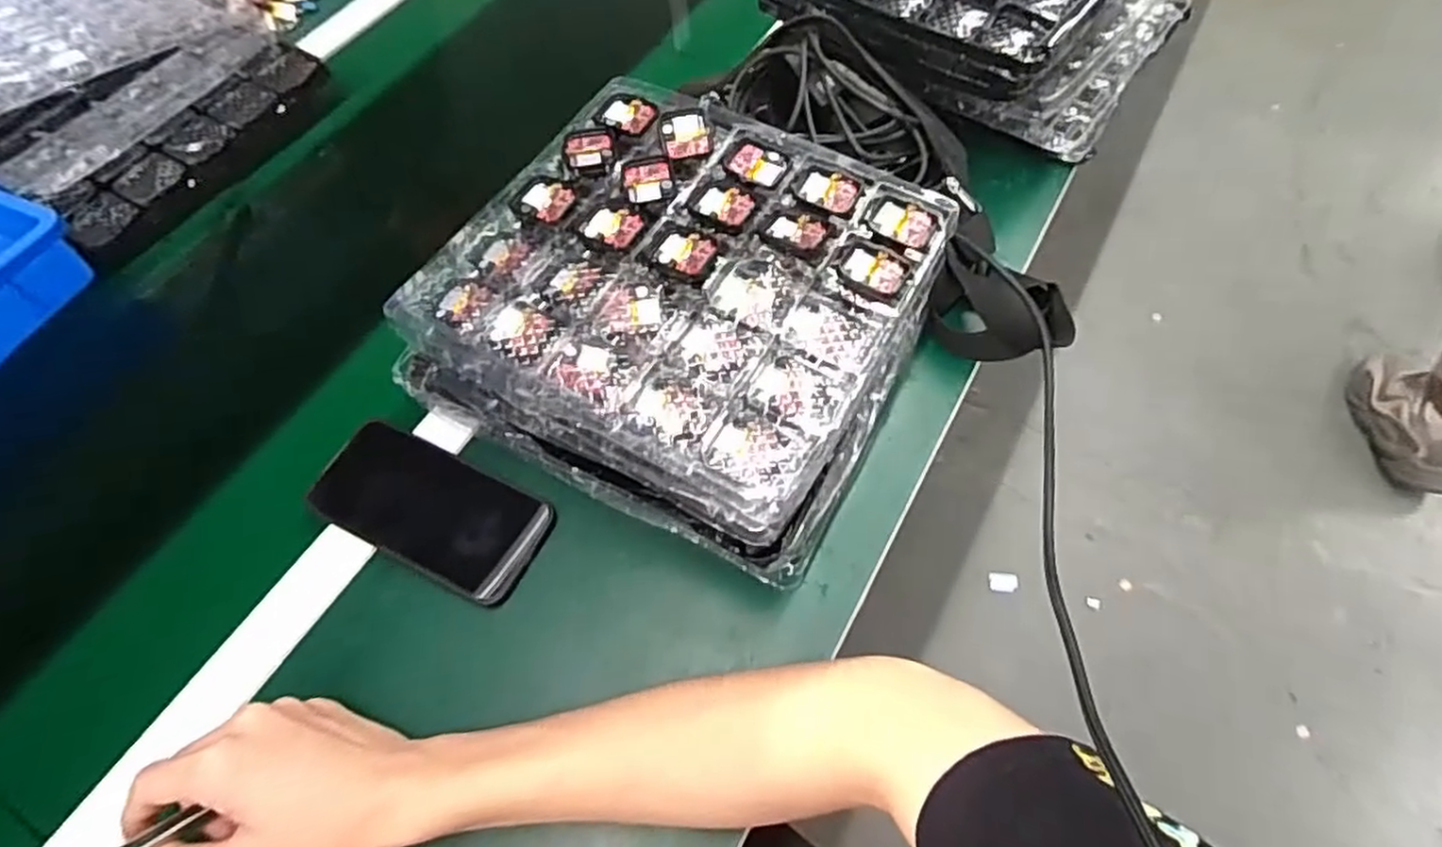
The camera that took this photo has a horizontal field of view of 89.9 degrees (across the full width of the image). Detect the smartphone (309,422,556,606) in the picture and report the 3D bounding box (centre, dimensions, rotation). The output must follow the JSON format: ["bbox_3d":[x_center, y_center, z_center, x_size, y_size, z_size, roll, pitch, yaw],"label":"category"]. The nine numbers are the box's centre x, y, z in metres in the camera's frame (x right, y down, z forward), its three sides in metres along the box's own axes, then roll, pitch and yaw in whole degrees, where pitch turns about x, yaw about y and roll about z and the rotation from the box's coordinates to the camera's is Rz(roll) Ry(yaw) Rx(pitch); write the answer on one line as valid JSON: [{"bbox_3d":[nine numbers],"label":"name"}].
[{"bbox_3d":[-0.199,0.058,0.499,0.159,0.011,0.079,23,63,14],"label":"smartphone"}]

